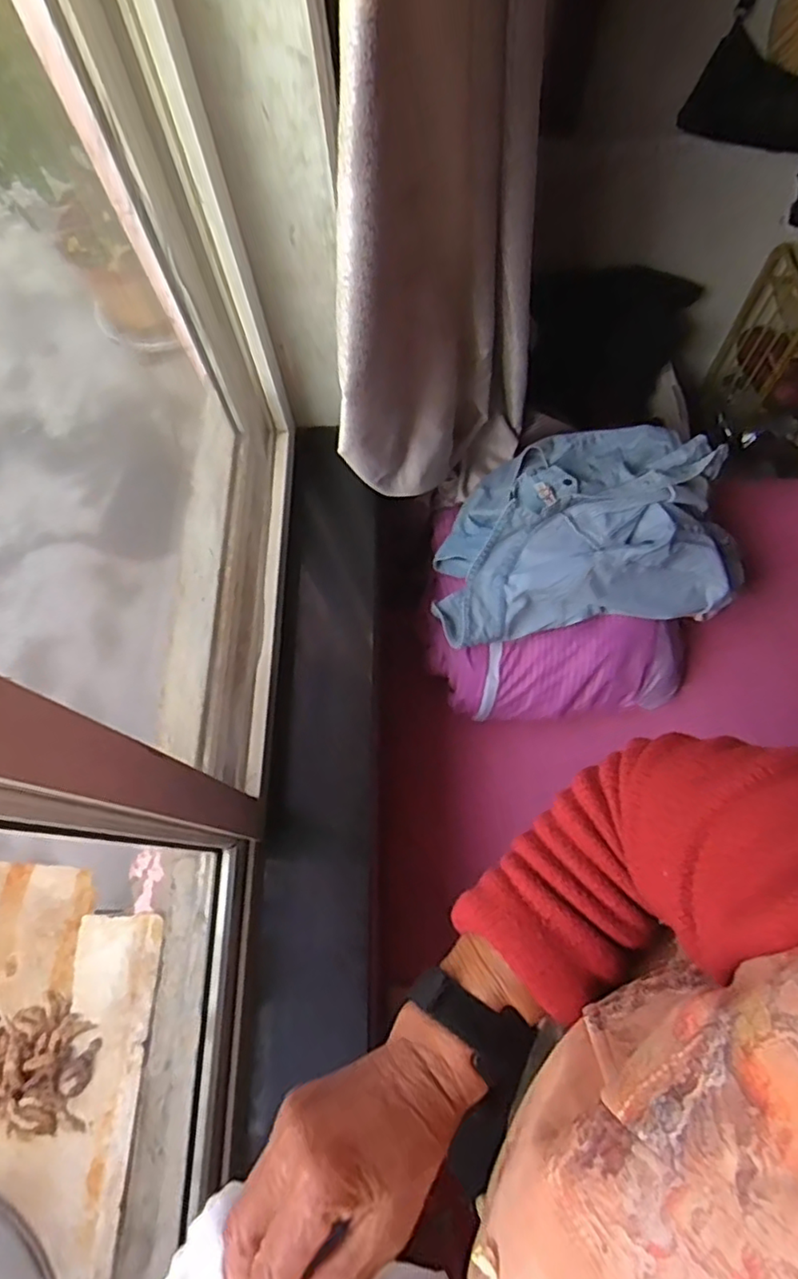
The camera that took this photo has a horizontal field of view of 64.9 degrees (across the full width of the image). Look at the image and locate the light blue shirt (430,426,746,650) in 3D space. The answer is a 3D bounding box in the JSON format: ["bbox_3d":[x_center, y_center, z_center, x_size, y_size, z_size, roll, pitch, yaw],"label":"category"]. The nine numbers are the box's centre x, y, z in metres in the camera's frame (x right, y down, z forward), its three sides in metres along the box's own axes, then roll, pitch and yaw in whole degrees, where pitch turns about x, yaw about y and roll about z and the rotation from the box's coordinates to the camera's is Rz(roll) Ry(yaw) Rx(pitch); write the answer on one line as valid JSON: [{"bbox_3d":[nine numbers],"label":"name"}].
[{"bbox_3d":[0.338,-0.220,1.162,0.575,0.122,0.390,-11,69,-1],"label":"light blue shirt"}]

